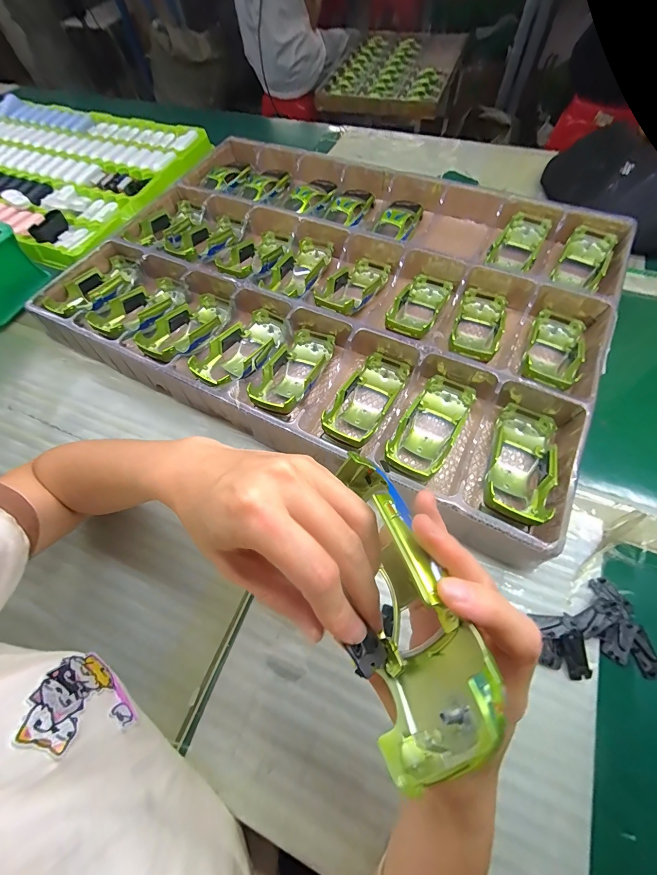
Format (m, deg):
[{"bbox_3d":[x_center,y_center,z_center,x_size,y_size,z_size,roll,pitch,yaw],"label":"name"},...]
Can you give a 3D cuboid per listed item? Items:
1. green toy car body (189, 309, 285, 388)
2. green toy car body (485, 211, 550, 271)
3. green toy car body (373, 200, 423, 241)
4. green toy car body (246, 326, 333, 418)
[{"bbox_3d":[-0.099,-0.106,0.387,0.060,0.043,0.129,30,70,16],"label":"green toy car body"},{"bbox_3d":[0.263,-0.269,0.446,0.055,0.029,0.099,28,69,15],"label":"green toy car body"},{"bbox_3d":[0.104,-0.319,0.471,0.047,0.025,0.088,25,69,14],"label":"green toy car body"},{"bbox_3d":[-0.037,-0.074,0.370,0.058,0.036,0.138,16,50,11],"label":"green toy car body"}]

